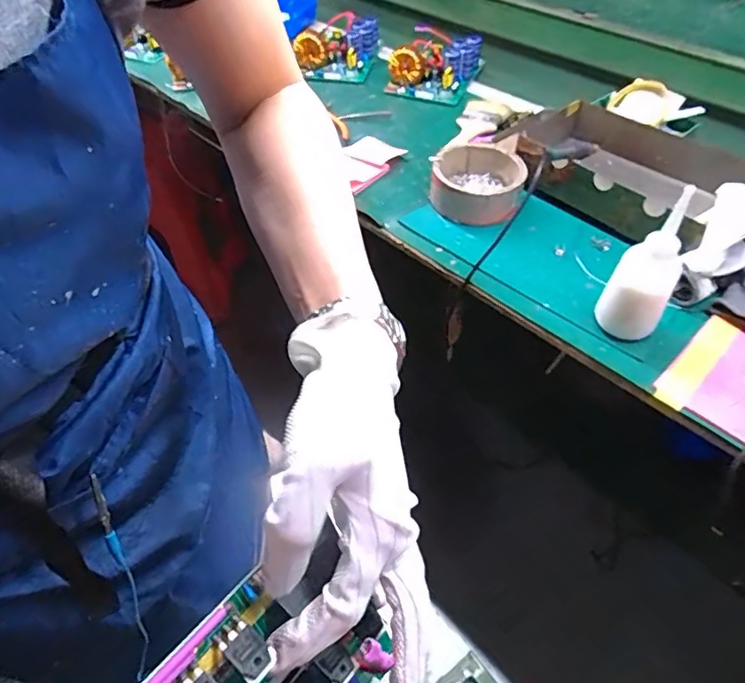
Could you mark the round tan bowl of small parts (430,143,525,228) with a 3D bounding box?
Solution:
[{"bbox_3d":[0.145,-0.218,0.737,0.128,0.053,0.146,13,51,12],"label":"round tan bowl of small parts"}]

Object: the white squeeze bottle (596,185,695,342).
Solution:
[{"bbox_3d":[0.275,-0.066,0.535,0.060,0.161,0.046,30,56,24],"label":"white squeeze bottle"}]

